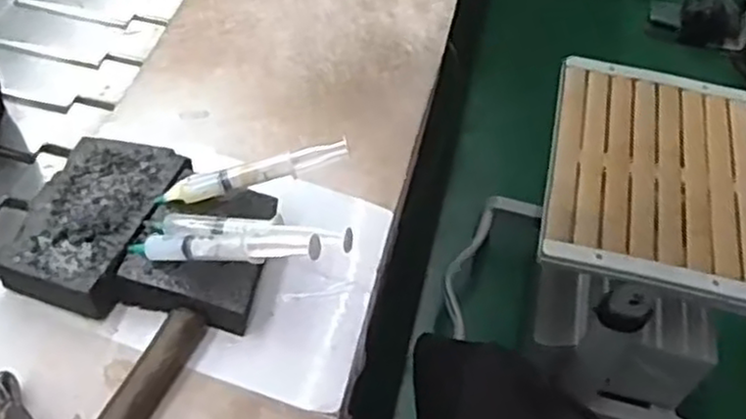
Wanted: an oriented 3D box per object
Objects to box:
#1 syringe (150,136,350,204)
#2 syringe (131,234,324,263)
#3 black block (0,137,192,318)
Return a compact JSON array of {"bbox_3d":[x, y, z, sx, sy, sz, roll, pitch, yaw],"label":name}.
[{"bbox_3d":[-0.084,-0.025,0.512,0.137,0.014,0.014,-16,55,3],"label":"syringe"},{"bbox_3d":[-0.097,0.023,0.465,0.136,0.011,0.022,-2,51,19],"label":"syringe"},{"bbox_3d":[-0.194,0.006,0.521,0.079,0.029,0.131,19,54,10],"label":"black block"}]

